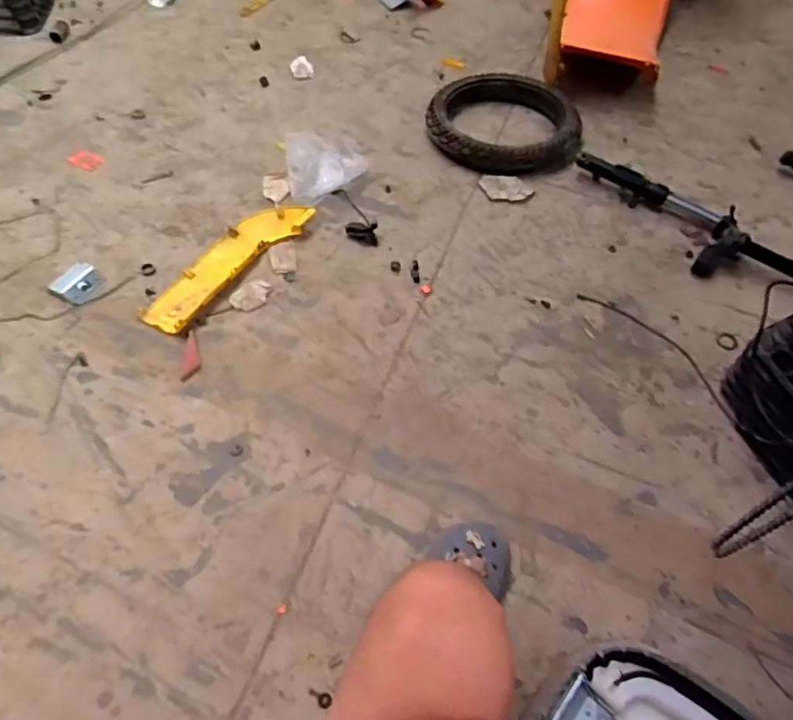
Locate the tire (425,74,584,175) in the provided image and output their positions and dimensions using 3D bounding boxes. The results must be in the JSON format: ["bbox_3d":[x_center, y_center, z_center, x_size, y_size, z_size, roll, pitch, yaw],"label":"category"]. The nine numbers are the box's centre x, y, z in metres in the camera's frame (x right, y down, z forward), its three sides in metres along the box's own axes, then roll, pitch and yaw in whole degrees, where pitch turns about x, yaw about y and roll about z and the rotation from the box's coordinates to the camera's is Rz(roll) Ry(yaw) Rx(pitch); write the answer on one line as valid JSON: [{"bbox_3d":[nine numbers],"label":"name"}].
[{"bbox_3d":[0.270,-0.598,1.451,0.389,0.086,0.354,1,55,-2],"label":"tire"}]

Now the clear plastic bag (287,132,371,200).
[{"bbox_3d":[-0.161,-0.457,1.338,0.181,0.046,0.236,-6,55,-7],"label":"clear plastic bag"}]

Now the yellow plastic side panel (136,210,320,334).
[{"bbox_3d":[-0.341,-0.208,1.172,0.127,0.041,0.403,33,59,19],"label":"yellow plastic side panel"}]

